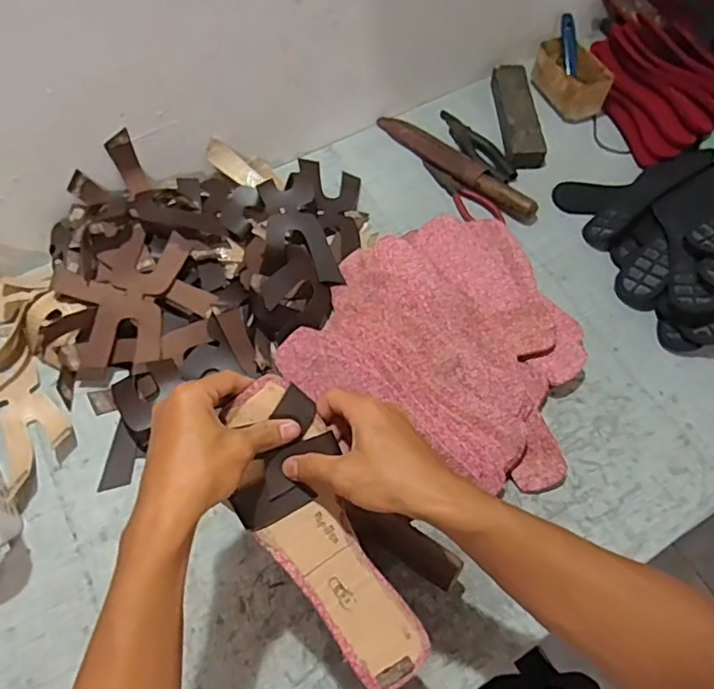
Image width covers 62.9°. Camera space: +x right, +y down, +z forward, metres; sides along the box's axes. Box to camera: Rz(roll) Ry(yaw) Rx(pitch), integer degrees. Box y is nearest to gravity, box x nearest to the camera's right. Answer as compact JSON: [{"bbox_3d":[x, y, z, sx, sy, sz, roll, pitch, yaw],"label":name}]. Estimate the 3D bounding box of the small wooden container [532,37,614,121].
[{"bbox_3d":[0.340,-0.421,0.920,0.089,0.048,0.130,-24,64,-15],"label":"small wooden container"}]

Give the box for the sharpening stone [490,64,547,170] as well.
[{"bbox_3d":[0.247,-0.354,0.890,0.053,0.027,0.193,-1,61,-2],"label":"sharpening stone"}]

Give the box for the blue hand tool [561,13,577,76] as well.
[{"bbox_3d":[0.334,-0.471,0.919,0.015,0.019,0.097,-6,92,-6],"label":"blue hand tool"}]

